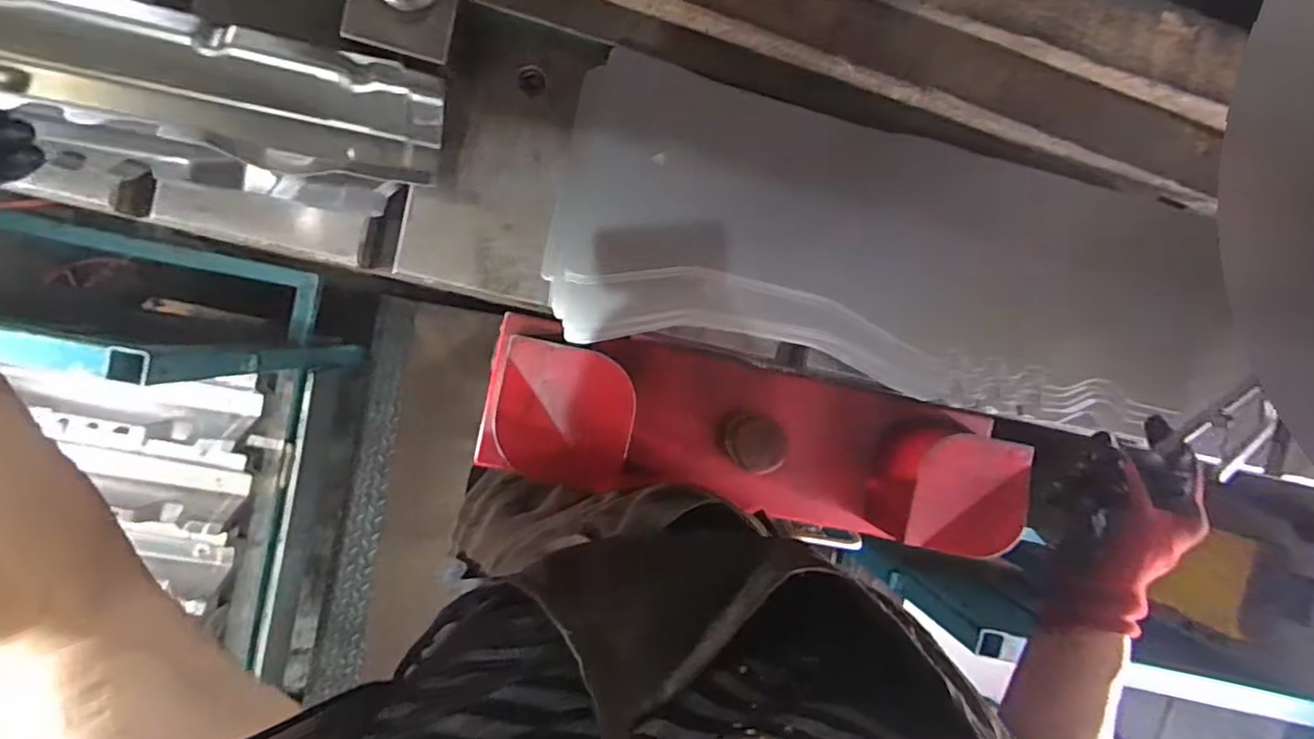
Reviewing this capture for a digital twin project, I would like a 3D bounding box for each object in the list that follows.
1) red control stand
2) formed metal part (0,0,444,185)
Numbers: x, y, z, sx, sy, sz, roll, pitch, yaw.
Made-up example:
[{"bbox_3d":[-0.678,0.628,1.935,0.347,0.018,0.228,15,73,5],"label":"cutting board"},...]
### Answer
[{"bbox_3d":[0.108,0.076,0.607,0.513,0.130,0.151,13,93,-8],"label":"red control stand"},{"bbox_3d":[-0.426,-0.209,0.370,0.555,0.052,0.080,5,94,-24],"label":"formed metal part"}]

